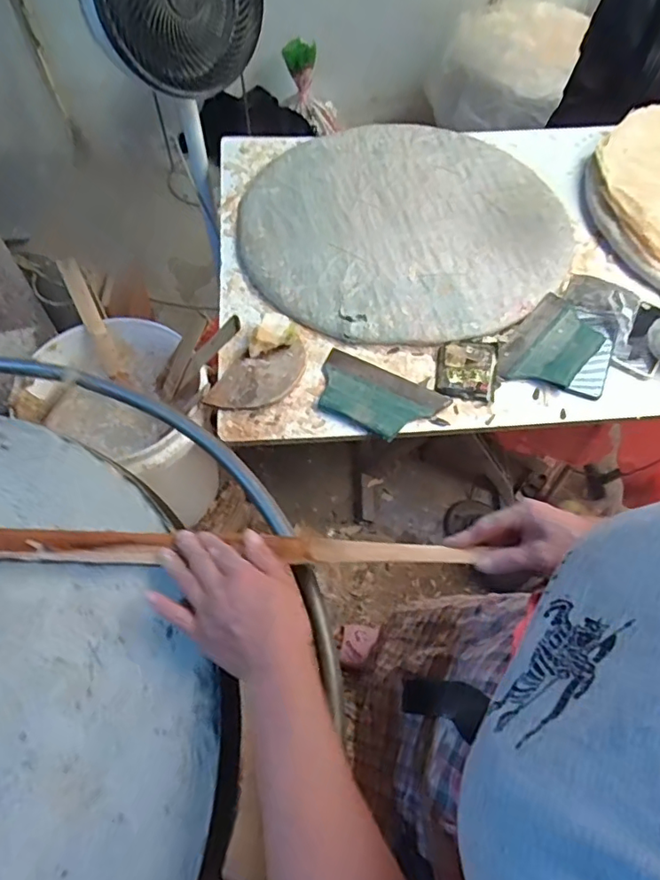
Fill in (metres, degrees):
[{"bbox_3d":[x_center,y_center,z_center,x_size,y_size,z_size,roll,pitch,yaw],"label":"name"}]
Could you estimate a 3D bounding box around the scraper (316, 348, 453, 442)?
[{"bbox_3d":[0.068,-0.071,0.835,0.198,0.020,0.125,25,62,14],"label":"scraper"}]

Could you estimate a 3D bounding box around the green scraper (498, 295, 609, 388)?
[{"bbox_3d":[0.357,-0.152,0.886,0.118,0.011,0.177,36,71,25],"label":"green scraper"}]

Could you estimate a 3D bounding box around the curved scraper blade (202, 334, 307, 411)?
[{"bbox_3d":[-0.100,-0.103,0.850,0.091,0.010,0.184,33,60,11],"label":"curved scraper blade"}]

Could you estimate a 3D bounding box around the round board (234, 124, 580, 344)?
[{"bbox_3d":[0.149,-0.426,1.053,0.581,0.043,0.622,0,59,0],"label":"round board"}]

